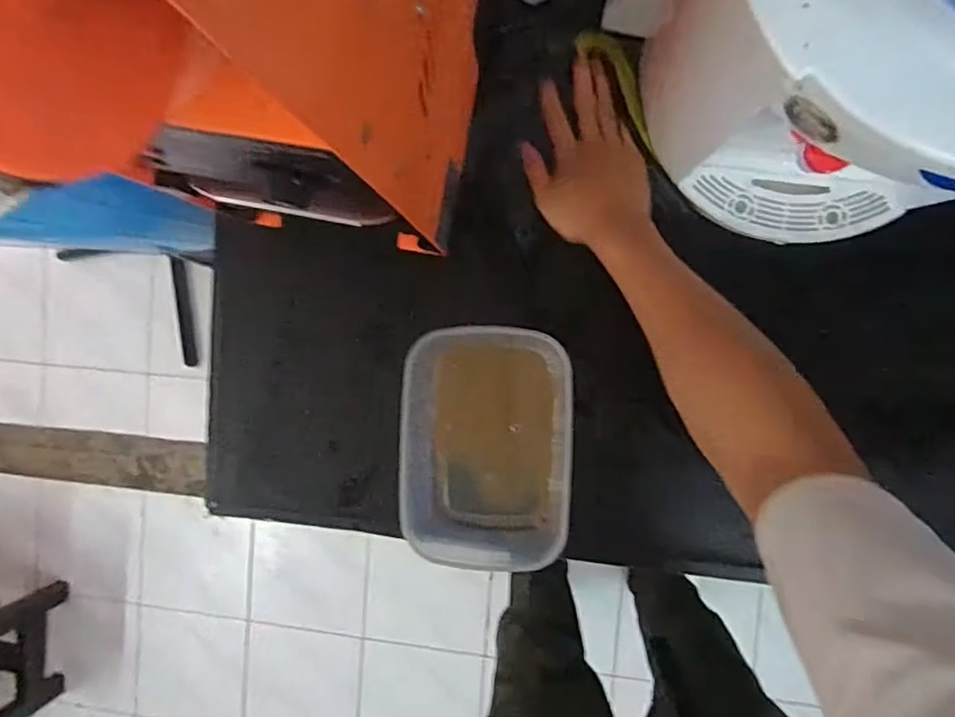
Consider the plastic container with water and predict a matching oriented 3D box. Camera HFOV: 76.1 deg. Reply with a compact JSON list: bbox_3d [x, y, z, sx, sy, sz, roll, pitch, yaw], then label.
[{"bbox_3d":[0.013,0.082,0.565,0.147,0.085,0.206,1,92,10],"label":"plastic container with water"}]

